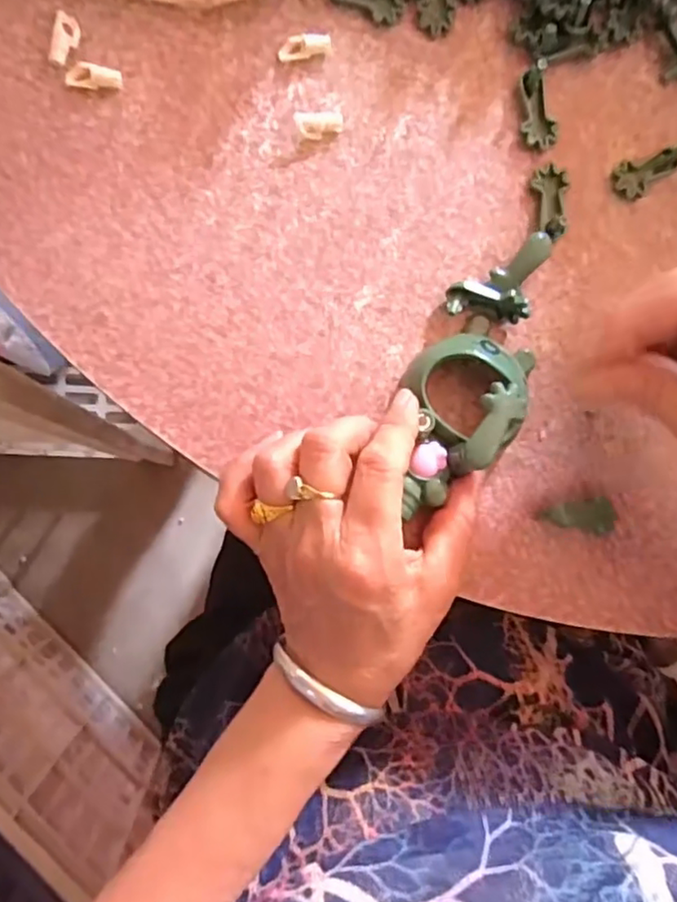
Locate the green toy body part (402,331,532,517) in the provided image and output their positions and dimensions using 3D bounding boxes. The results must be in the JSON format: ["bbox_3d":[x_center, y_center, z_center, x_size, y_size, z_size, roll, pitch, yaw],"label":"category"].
[{"bbox_3d":[0.052,-0.019,0.282,0.049,0.035,0.092,32,82,-5],"label":"green toy body part"}]

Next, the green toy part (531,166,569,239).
[{"bbox_3d":[0.105,-0.125,0.314,0.018,0.011,0.035,5,85,-8],"label":"green toy part"}]

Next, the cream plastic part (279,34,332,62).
[{"bbox_3d":[-0.016,-0.195,0.304,0.025,0.007,0.009,-15,88,-9],"label":"cream plastic part"}]

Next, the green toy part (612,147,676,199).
[{"bbox_3d":[0.159,-0.145,0.323,0.039,0.013,0.019,-37,91,-9],"label":"green toy part"}]

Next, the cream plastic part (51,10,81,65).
[{"bbox_3d":[-0.125,-0.189,0.287,0.011,0.005,0.026,3,85,-8],"label":"cream plastic part"}]

